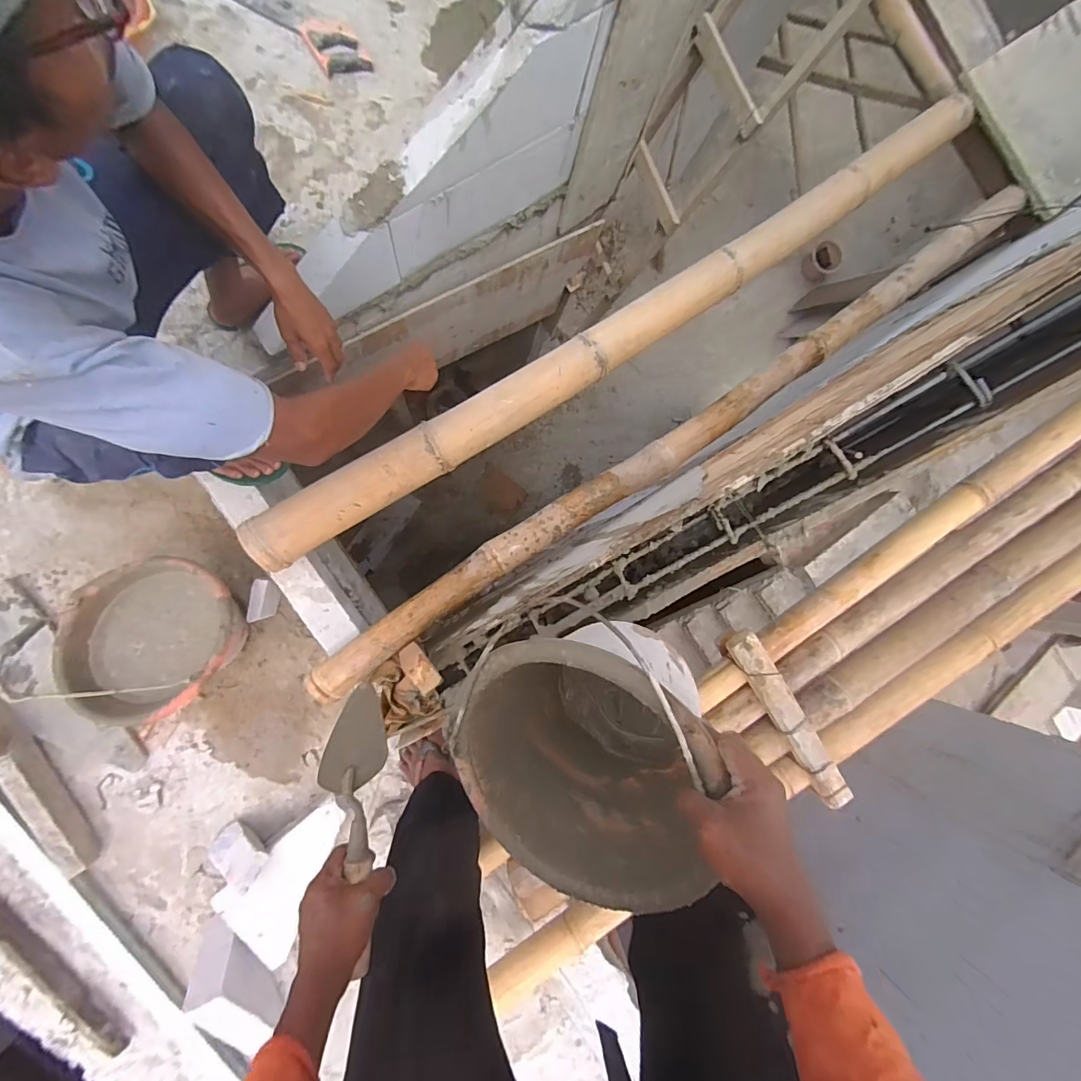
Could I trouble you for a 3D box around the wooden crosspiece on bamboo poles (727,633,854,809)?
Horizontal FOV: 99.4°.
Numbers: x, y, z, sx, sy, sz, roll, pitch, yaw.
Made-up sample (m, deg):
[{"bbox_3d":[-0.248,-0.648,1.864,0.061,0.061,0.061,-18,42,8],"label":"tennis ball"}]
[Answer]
[{"bbox_3d":[0.506,0.362,0.932,0.055,0.047,0.396,-31,93,-9],"label":"wooden crosspiece on bamboo poles"}]

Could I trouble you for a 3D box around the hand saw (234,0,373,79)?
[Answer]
[{"bbox_3d":[-0.625,-1.246,1.060,0.491,0.023,0.131,29,83,-7],"label":"hand saw"}]

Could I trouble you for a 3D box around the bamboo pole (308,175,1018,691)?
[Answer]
[{"bbox_3d":[0.351,-0.252,0.973,1.885,0.067,0.100,-34,93,-9],"label":"bamboo pole"}]

